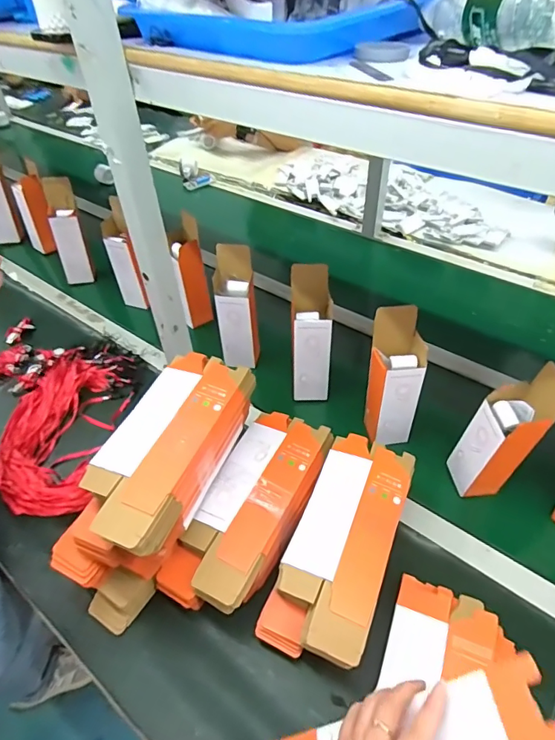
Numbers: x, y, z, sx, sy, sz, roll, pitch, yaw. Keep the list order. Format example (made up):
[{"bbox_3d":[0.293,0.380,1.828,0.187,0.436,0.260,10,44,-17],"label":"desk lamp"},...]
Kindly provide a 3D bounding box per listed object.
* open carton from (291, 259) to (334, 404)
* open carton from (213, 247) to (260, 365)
[{"bbox_3d":[0.060,-0.059,0.808,0.067,0.222,0.089,1,46,7],"label":"open carton"},{"bbox_3d":[-0.077,-0.113,0.859,0.073,0.223,0.065,-7,45,-1],"label":"open carton"}]

